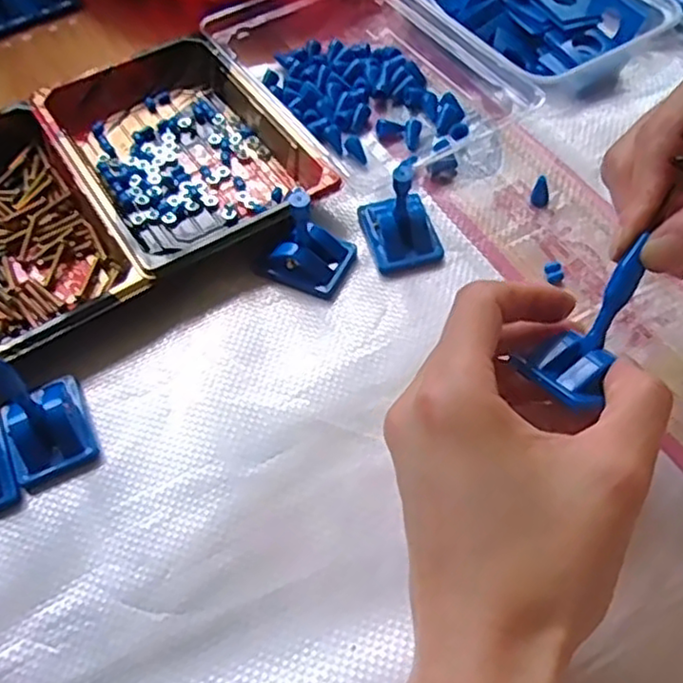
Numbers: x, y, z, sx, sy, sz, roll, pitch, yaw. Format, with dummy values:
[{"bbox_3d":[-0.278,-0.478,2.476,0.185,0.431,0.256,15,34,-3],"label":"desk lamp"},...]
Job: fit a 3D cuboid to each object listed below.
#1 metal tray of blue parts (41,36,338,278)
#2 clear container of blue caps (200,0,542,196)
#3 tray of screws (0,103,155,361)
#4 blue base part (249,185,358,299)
[{"bbox_3d":[-0.091,-0.108,0.376,0.112,0.023,0.154,-35,62,-17],"label":"metal tray of blue parts"},{"bbox_3d":[0.007,-0.162,0.399,0.122,0.033,0.170,-32,61,-16],"label":"clear container of blue caps"},{"bbox_3d":[-0.185,-0.057,0.351,0.114,0.023,0.178,-32,61,-16],"label":"tray of screws"},{"bbox_3d":[-0.017,-0.047,0.334,0.039,0.031,0.032,22,61,16],"label":"blue base part"}]

